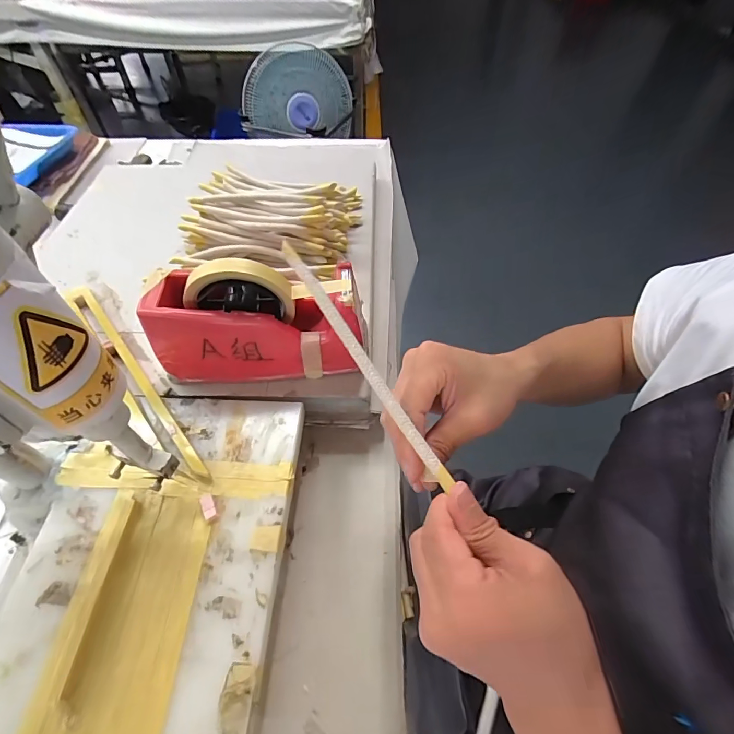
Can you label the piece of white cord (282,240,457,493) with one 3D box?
[{"bbox_3d":[-0.003,-0.005,0.272,0.012,0.009,0.190,-31,82,-22],"label":"piece of white cord"}]

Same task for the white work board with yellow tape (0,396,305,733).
[{"bbox_3d":[-0.169,0.152,0.322,0.199,0.014,0.293,2,53,2],"label":"white work board with yellow tape"}]

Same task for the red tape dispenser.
[{"bbox_3d":[-0.103,-0.045,0.397,0.195,0.123,0.071,-1,53,0],"label":"red tape dispenser"}]

